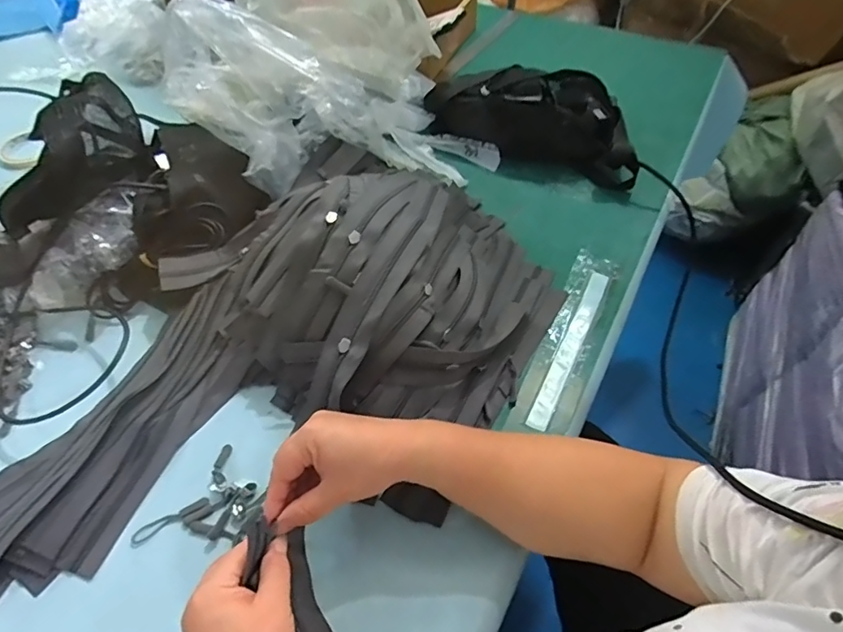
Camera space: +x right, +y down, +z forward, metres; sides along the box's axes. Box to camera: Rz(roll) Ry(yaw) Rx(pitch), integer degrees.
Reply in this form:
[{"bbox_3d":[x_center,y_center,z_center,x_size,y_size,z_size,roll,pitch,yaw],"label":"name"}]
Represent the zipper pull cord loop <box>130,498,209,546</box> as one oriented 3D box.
[{"bbox_3d":[-0.218,0.176,0.429,0.068,0.007,0.013,-26,56,-16],"label":"zipper pull cord loop"}]

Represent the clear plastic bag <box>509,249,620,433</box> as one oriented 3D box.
[{"bbox_3d":[0.162,0.014,0.528,0.052,0.012,0.239,18,56,21],"label":"clear plastic bag"}]

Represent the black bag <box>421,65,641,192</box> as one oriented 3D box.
[{"bbox_3d":[0.166,-0.289,0.709,0.312,0.077,0.156,22,57,18],"label":"black bag"}]

